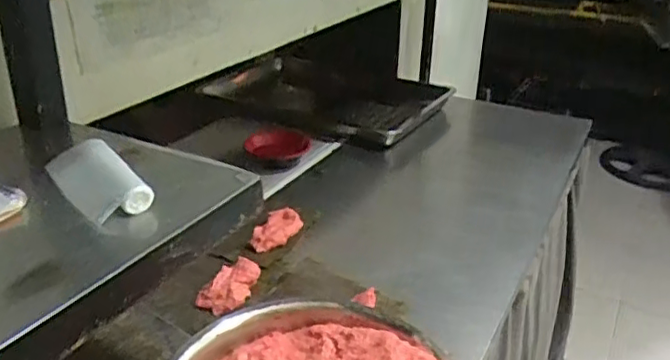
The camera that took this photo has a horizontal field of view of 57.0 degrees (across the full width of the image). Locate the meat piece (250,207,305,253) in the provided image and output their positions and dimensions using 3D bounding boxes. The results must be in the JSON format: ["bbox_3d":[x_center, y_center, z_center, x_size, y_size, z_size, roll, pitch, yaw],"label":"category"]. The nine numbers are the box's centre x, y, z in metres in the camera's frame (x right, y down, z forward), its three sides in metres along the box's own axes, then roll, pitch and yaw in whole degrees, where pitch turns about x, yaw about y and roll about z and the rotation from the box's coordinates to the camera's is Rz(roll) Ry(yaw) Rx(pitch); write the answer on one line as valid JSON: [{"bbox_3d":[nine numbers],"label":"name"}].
[{"bbox_3d":[-0.097,0.084,1.036,0.053,0.031,0.104,16,31,28],"label":"meat piece"}]

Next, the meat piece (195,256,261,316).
[{"bbox_3d":[-0.146,0.149,0.900,0.059,0.034,0.113,17,31,29],"label":"meat piece"}]

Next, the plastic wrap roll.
[{"bbox_3d":[-0.217,-0.005,0.550,0.052,0.023,0.148,-18,33,-32],"label":"plastic wrap roll"}]

